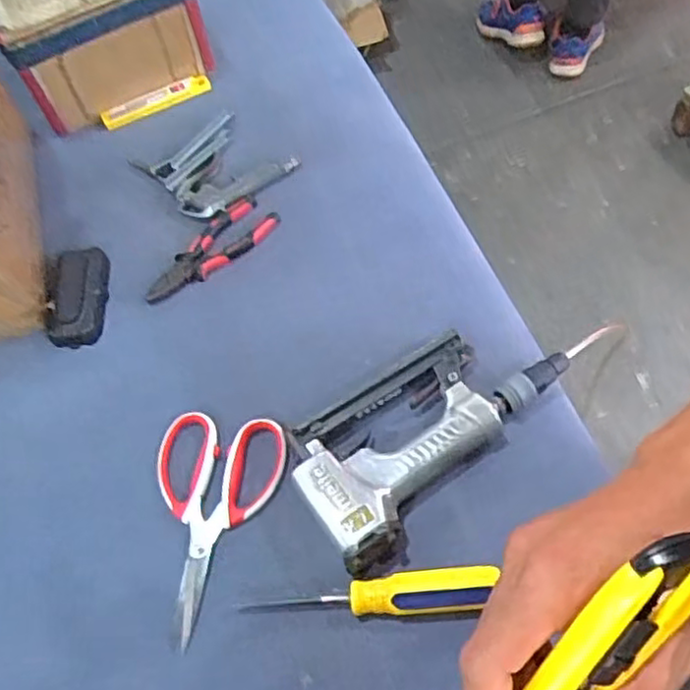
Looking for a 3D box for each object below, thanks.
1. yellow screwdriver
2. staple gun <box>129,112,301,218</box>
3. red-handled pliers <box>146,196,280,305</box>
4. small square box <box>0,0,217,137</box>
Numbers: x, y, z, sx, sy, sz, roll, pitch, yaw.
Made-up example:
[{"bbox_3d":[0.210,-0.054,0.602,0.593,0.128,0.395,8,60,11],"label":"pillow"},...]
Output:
[{"bbox_3d":[0.017,0.188,0.524,0.187,0.031,0.029,-5,59,4],"label":"yellow screwdriver"},{"bbox_3d":[-0.145,-0.204,0.780,0.129,0.015,0.135,-38,64,-18],"label":"staple gun"},{"bbox_3d":[-0.139,-0.096,0.715,0.155,0.010,0.058,-40,65,-18],"label":"red-handled pliers"},{"bbox_3d":[-0.305,-0.403,0.842,0.211,0.126,0.223,-26,61,-11],"label":"small square box"}]

